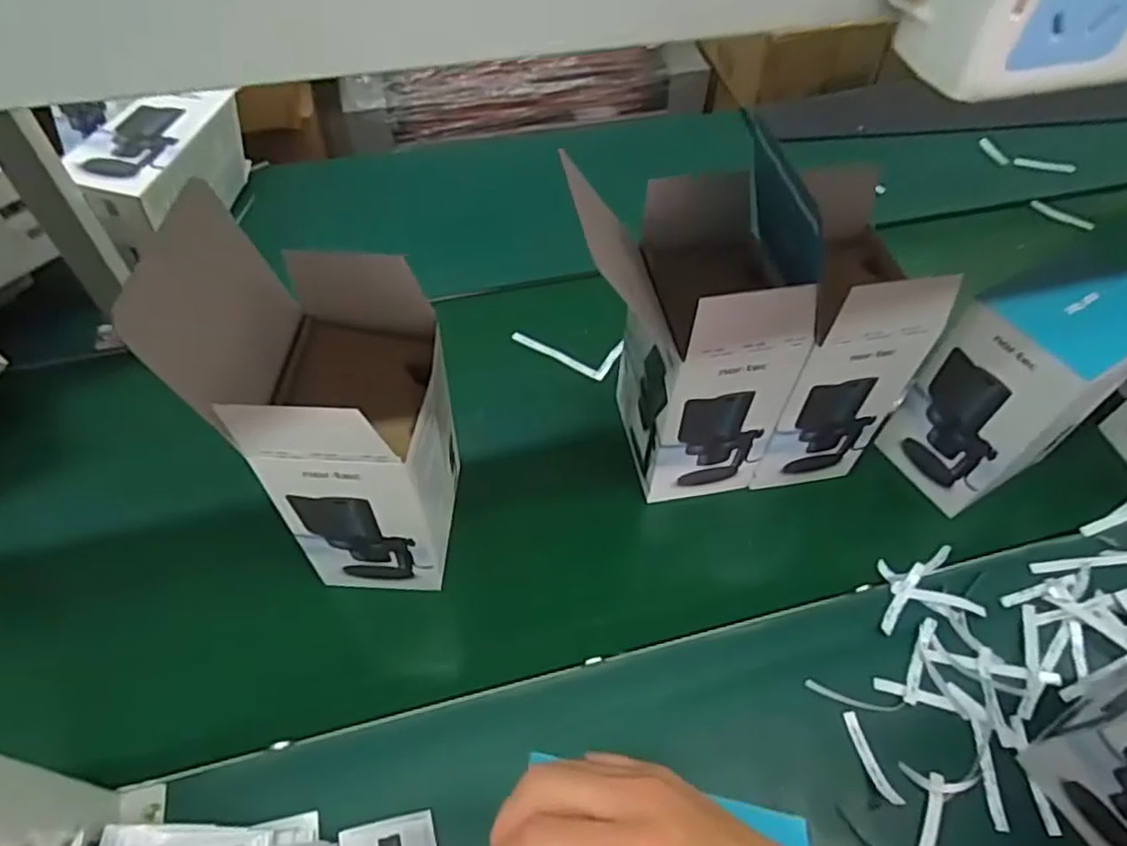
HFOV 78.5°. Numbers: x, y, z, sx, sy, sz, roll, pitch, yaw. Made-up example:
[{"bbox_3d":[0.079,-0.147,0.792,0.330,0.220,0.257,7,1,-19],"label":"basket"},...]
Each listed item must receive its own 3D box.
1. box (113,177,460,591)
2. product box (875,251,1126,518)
[{"bbox_3d":[-0.178,-0.011,0.569,0.146,0.320,0.175,2,57,2],"label":"box"},{"bbox_3d":[0.443,-0.035,0.687,0.139,0.225,0.118,-28,61,-15],"label":"product box"}]

